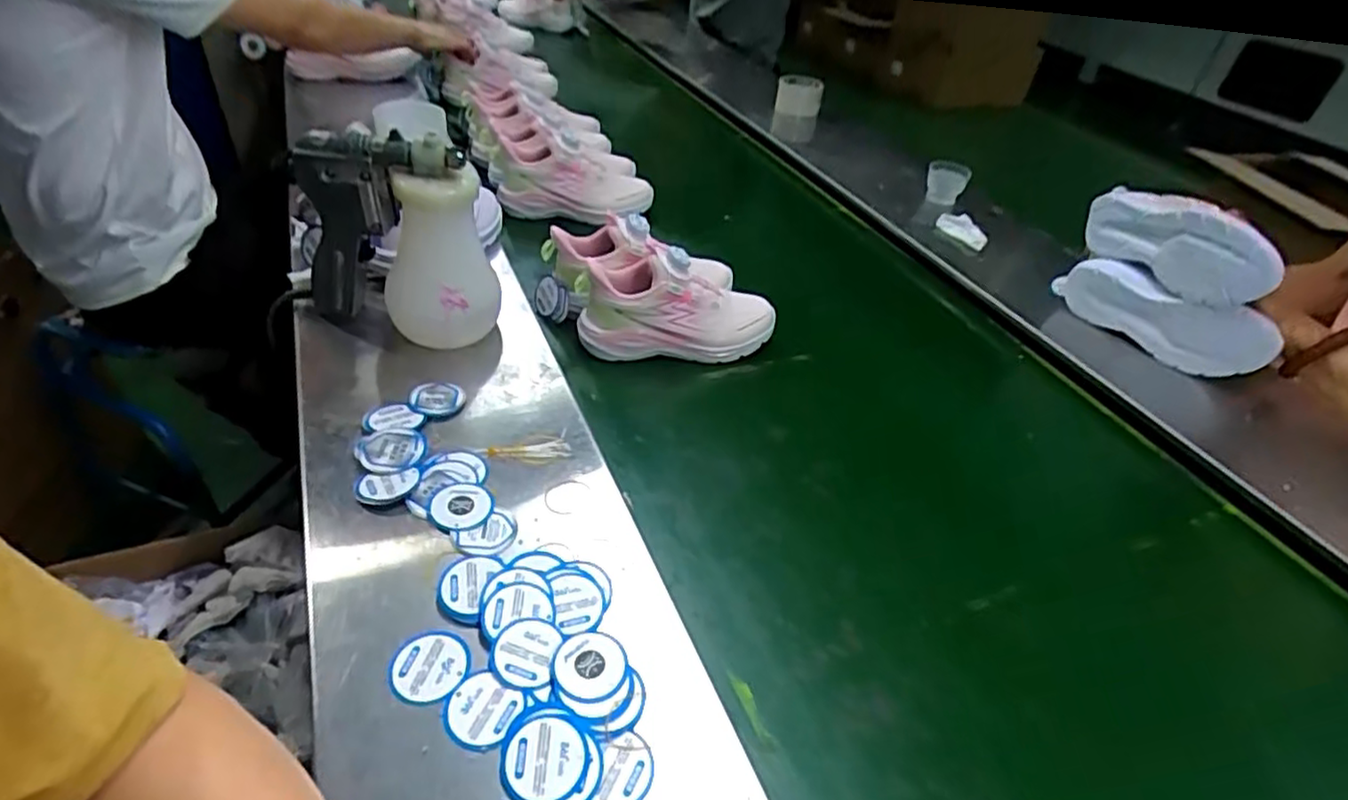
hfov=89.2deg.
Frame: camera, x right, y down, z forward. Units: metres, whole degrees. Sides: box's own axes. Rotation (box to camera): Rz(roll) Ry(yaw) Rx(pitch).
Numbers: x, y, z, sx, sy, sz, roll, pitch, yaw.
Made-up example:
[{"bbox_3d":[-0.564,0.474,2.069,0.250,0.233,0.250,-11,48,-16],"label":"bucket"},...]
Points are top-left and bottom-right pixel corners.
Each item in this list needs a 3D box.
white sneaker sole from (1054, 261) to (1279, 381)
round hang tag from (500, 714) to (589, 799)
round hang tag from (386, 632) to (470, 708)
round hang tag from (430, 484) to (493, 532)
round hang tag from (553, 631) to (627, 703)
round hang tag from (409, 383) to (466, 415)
[{"bbox_3d":[0.534,-0.098,0.762,0.030,0.083,0.214,-25,48,-29],"label":"white sneaker sole"},{"bbox_3d":[-0.076,0.211,0.401,0.048,0.006,0.048,3,41,-5],"label":"round hang tag"},{"bbox_3d":[-0.158,0.171,0.440,0.049,0.004,0.047,-2,41,-10],"label":"round hang tag"},{"bbox_3d":[-0.168,0.084,0.541,0.047,0.006,0.045,5,46,-6],"label":"round hang tag"},{"bbox_3d":[-0.055,0.175,0.448,0.045,0.005,0.045,4,41,-3],"label":"round hang tag"},{"bbox_3d":[-0.221,-0.002,0.637,0.045,0.004,0.043,10,44,-10],"label":"round hang tag"}]

